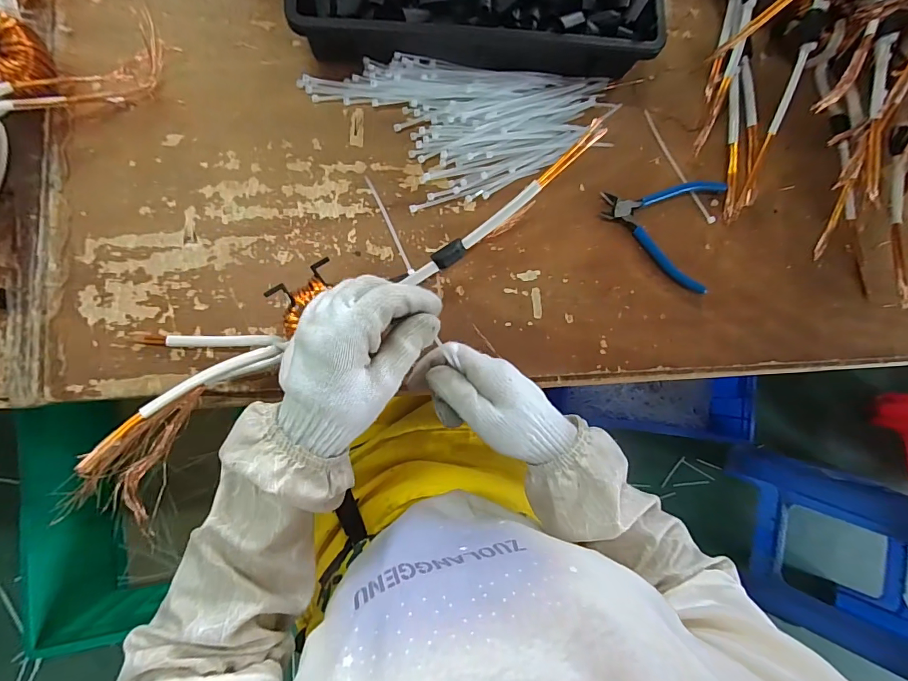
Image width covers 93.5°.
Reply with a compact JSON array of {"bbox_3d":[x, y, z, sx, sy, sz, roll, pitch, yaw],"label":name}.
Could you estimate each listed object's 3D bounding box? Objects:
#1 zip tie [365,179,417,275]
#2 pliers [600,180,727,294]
[{"bbox_3d":[-0.066,-0.117,0.435,0.006,0.011,0.111,-25,87,-8],"label":"zip tie"},{"bbox_3d":[0.226,-0.131,0.467,0.130,0.013,0.123,17,83,-4],"label":"pliers"}]

